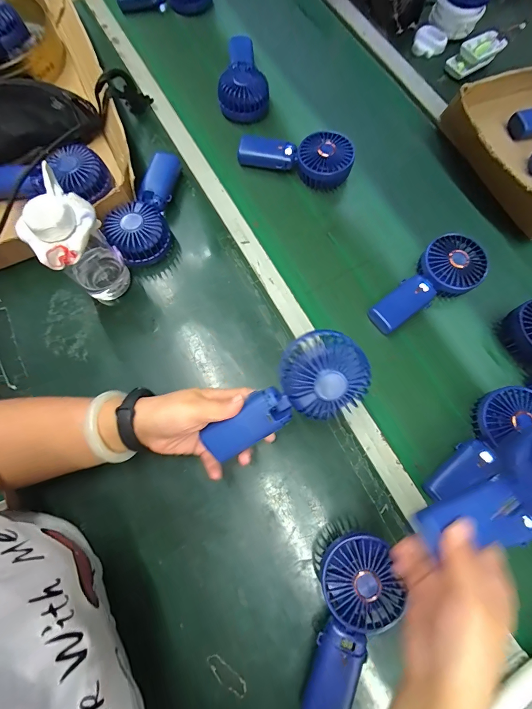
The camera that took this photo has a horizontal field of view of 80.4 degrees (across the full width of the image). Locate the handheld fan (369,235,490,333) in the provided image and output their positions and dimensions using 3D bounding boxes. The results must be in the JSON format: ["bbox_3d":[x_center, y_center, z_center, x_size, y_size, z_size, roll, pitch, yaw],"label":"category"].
[{"bbox_3d":[0.233,-0.100,0.450,0.186,0.034,0.081,-37,77,-12],"label":"handheld fan"}]

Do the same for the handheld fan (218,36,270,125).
[{"bbox_3d":[-0.040,-0.496,0.564,0.084,0.050,0.163,-2,73,-3],"label":"handheld fan"}]

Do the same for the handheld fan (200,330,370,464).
[{"bbox_3d":[0.017,0.047,0.317,0.176,0.034,0.077,-35,76,8],"label":"handheld fan"}]

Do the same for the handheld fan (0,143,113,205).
[{"bbox_3d":[-0.329,-0.256,0.465,0.185,0.042,0.085,-18,75,-6],"label":"handheld fan"}]

